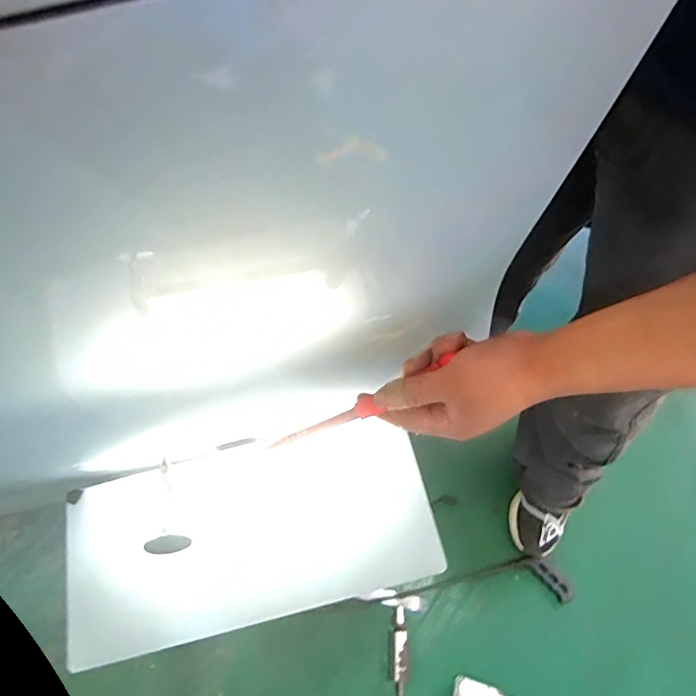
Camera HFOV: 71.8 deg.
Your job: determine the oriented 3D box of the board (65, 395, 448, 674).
[{"bbox_3d":[-0.113,0.200,0.553,0.403,0.014,0.198,-13,65,-6],"label":"board"}]

